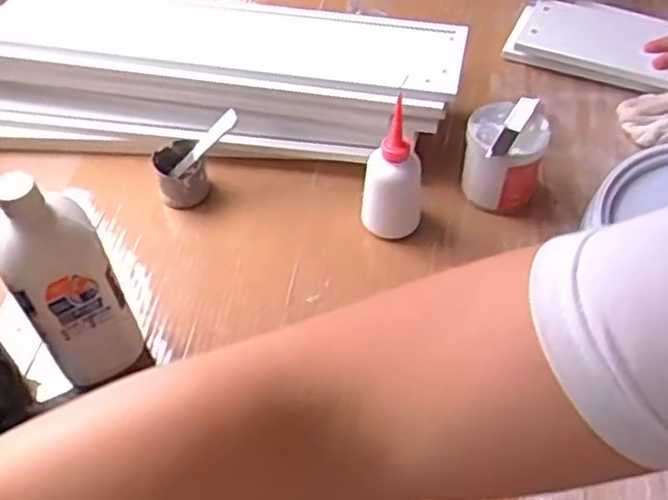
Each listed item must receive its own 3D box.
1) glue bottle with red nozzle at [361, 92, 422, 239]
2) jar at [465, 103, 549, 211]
[{"bbox_3d":[0.063,-0.073,0.730,0.061,0.124,0.058,6,50,8],"label":"glue bottle with red nozzle"},{"bbox_3d":[0.180,-0.096,0.761,0.080,0.084,0.081,-1,49,2],"label":"jar"}]

